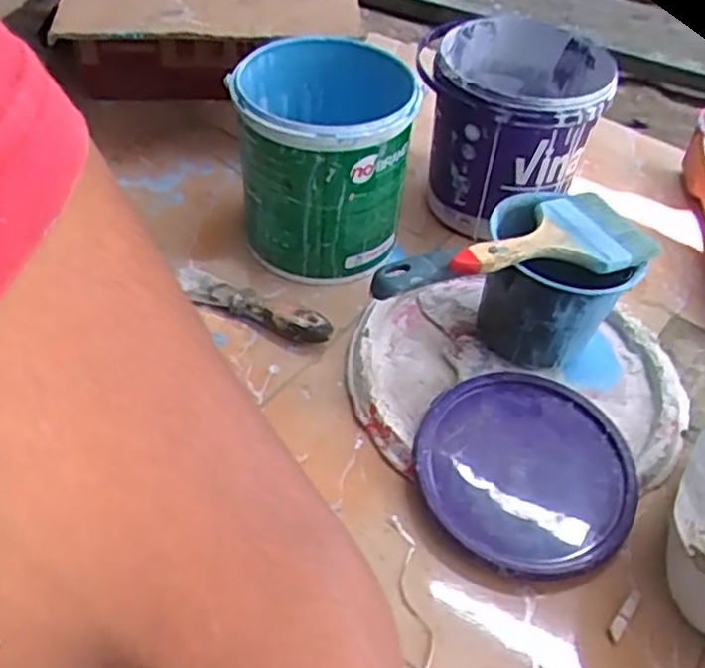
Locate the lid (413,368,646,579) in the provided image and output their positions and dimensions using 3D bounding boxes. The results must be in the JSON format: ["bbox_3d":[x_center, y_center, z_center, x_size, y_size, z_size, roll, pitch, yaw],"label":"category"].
[{"bbox_3d":[0.144,0.108,0.597,0.177,0.025,0.164,1,50,-1],"label":"lid"}]

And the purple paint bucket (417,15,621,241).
[{"bbox_3d":[0.169,-0.228,0.807,0.193,0.171,0.198,3,48,-3],"label":"purple paint bucket"}]

